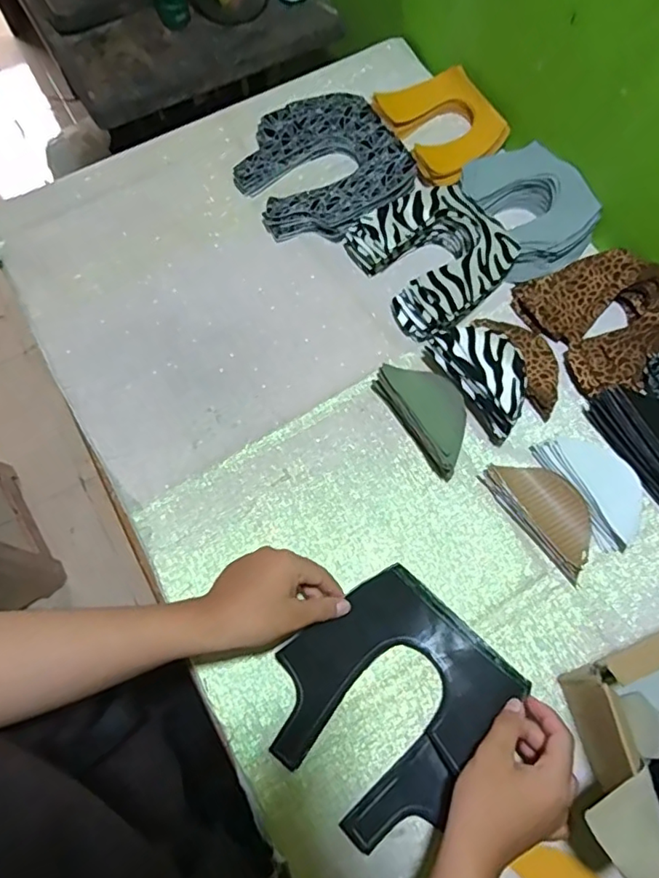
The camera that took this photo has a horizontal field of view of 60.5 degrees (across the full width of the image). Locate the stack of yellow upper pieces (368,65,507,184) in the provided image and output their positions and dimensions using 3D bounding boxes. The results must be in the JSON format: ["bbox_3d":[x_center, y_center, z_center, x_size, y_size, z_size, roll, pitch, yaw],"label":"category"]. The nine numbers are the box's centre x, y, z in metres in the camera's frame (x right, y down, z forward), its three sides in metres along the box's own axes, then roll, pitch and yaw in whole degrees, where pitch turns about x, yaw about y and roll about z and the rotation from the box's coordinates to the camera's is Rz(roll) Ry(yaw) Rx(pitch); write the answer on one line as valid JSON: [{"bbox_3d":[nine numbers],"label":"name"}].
[{"bbox_3d":[0.141,-0.386,0.699,0.125,0.031,0.158,-24,71,-9],"label":"stack of yellow upper pieces"}]

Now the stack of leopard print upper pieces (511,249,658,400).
[{"bbox_3d":[0.293,-0.132,0.593,0.136,0.049,0.157,-27,71,-10],"label":"stack of leopard print upper pieces"}]

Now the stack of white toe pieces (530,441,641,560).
[{"bbox_3d":[0.253,0.044,0.538,0.060,0.029,0.119,-32,72,-12],"label":"stack of white toe pieces"}]

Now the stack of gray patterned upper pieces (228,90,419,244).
[{"bbox_3d":[-0.007,-0.325,0.680,0.187,0.033,0.195,-29,72,-11],"label":"stack of gray patterned upper pieces"}]

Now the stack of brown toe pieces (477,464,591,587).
[{"bbox_3d":[0.205,0.067,0.534,0.059,0.024,0.122,-33,73,-12],"label":"stack of brown toe pieces"}]

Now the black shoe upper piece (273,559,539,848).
[{"bbox_3d":[0.045,0.216,0.475,0.162,0.023,0.180,41,76,14],"label":"black shoe upper piece"}]

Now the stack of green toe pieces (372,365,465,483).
[{"bbox_3d":[0.097,-0.024,0.555,0.055,0.048,0.118,-25,71,-10],"label":"stack of green toe pieces"}]

